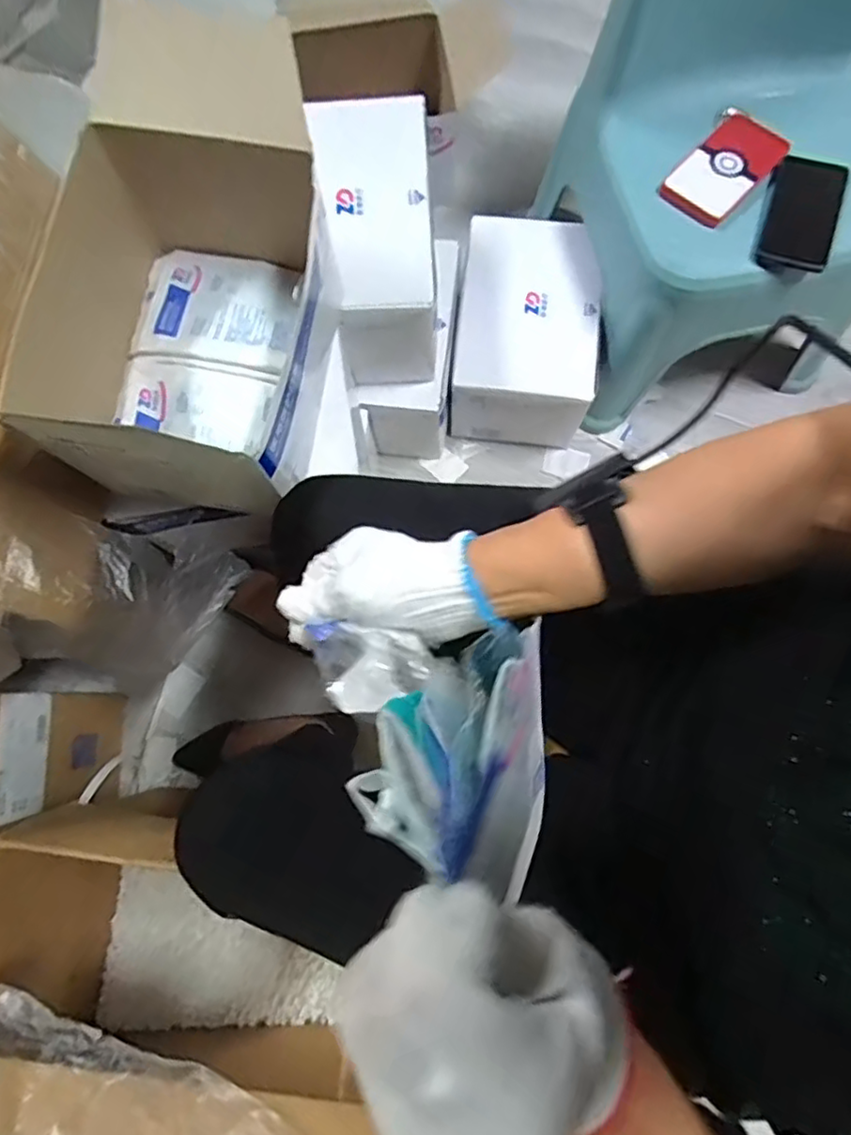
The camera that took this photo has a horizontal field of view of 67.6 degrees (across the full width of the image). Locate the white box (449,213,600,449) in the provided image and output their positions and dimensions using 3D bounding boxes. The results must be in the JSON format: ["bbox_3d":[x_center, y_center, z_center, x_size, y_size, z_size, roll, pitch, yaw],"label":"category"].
[{"bbox_3d":[0.147,-0.342,0.971,0.194,0.196,0.272,5,79,2],"label":"white box"}]

